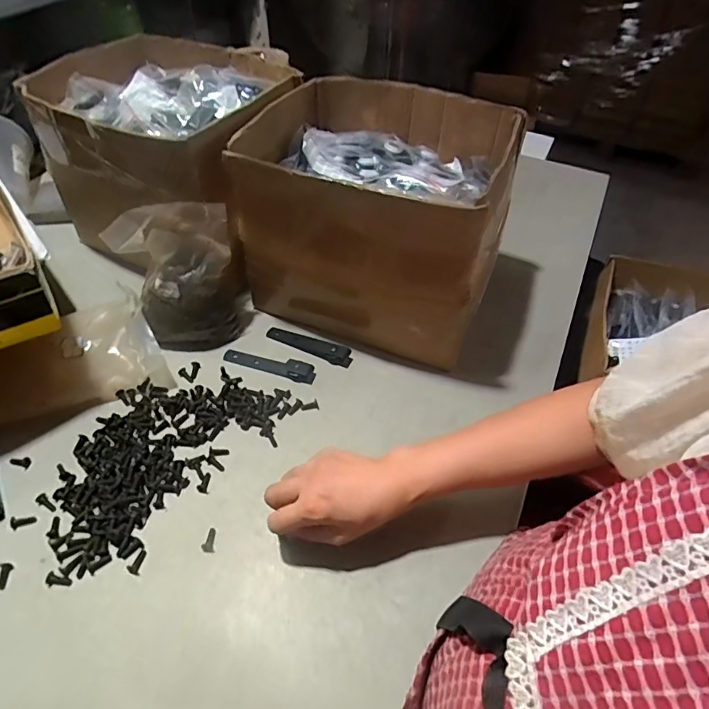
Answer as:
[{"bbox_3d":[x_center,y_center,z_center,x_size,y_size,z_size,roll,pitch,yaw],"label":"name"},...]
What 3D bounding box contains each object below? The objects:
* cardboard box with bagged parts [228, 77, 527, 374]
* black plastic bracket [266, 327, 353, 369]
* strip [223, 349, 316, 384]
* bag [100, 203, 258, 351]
[{"bbox_3d":[0.042,-0.199,0.677,0.319,0.241,0.336,21,50,15],"label":"cardboard box with bagged parts"},{"bbox_3d":[-0.062,-0.017,0.655,0.127,0.013,0.028,22,50,15],"label":"black plastic bracket"},{"bbox_3d":[-0.112,0.012,0.631,0.124,0.016,0.027,13,48,8],"label":"strip"},{"bbox_3d":[-0.223,-0.099,0.632,0.156,0.157,0.113,-9,49,-12],"label":"bag"}]

